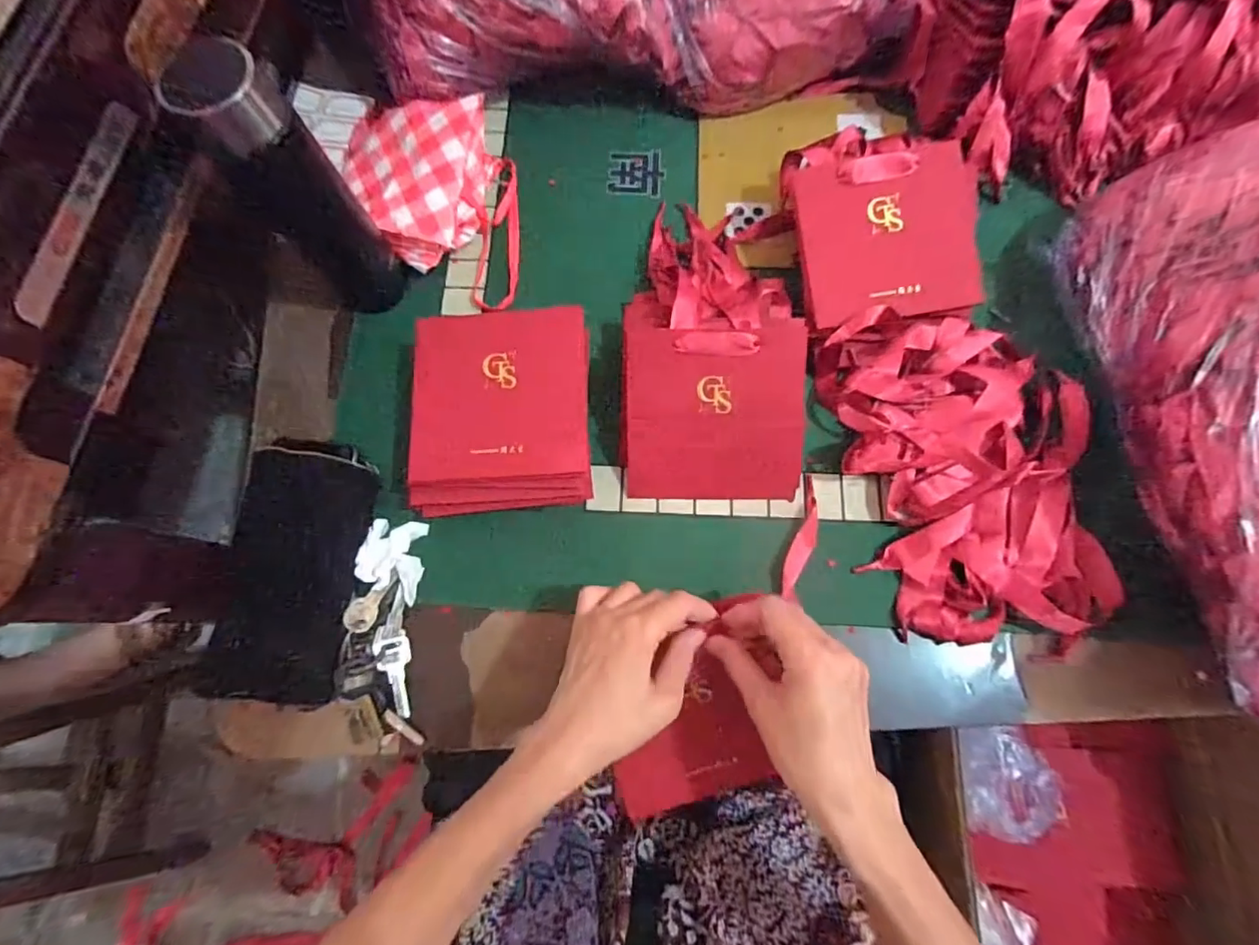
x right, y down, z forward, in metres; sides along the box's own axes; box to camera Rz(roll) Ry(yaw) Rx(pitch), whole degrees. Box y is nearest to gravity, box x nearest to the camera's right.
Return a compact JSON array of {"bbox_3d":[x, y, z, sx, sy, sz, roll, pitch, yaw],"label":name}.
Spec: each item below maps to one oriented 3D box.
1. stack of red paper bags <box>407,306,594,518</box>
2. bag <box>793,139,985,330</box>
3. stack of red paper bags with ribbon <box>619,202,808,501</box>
[{"bbox_3d":[-0.103,-0.049,0.437,0.143,0.048,0.159,-2,74,0],"label":"stack of red paper bags"},{"bbox_3d":[0.223,-0.201,0.454,0.149,0.012,0.137,-8,90,5],"label":"bag"},{"bbox_3d":[0.067,-0.123,0.457,0.148,0.069,0.284,-1,74,0],"label":"stack of red paper bags with ribbon"}]

